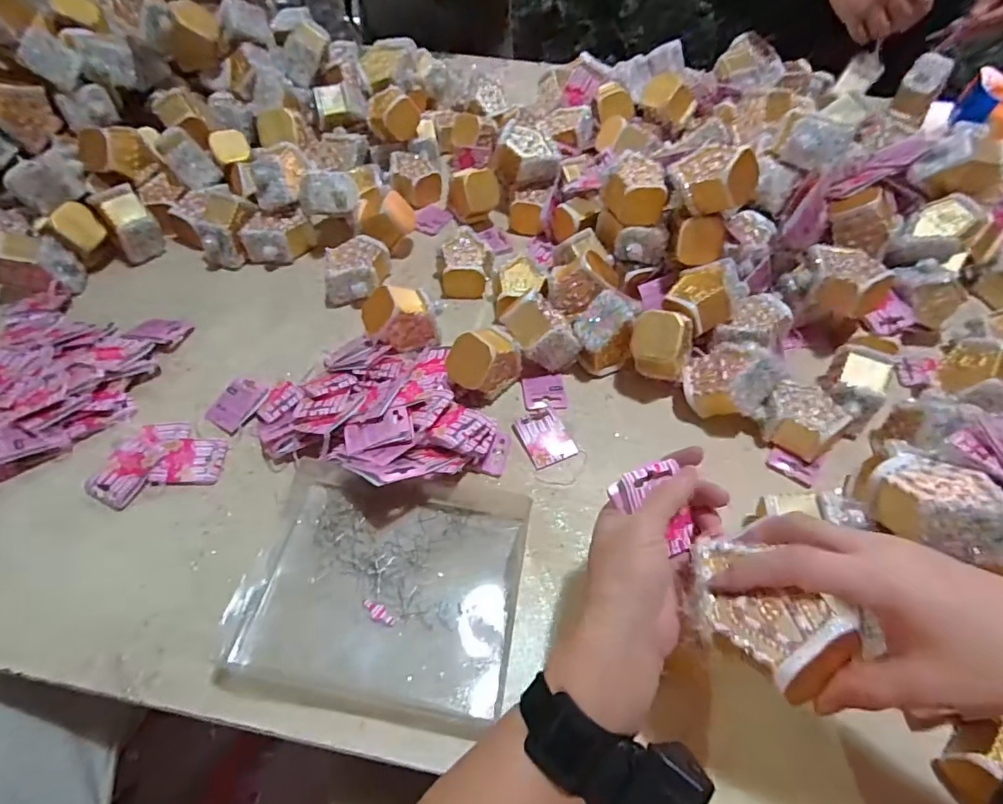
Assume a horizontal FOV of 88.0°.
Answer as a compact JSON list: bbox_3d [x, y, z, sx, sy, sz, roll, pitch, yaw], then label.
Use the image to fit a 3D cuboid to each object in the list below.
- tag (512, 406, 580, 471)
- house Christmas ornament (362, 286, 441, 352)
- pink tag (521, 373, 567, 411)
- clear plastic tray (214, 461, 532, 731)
[{"bbox_3d":[0.044,0.033,0.521,0.051,0.010,0.059,-21,57,-16],"label":"tag"},{"bbox_3d":[-0.107,-0.089,0.560,0.079,0.069,0.043,-13,56,-11],"label":"house Christmas ornament"},{"bbox_3d":[0.046,-0.011,0.557,0.045,0.006,0.043,-4,54,-5],"label":"pink tag"},{"bbox_3d":[-0.094,0.146,0.429,0.213,0.017,0.189,8,54,4],"label":"clear plastic tray"}]

